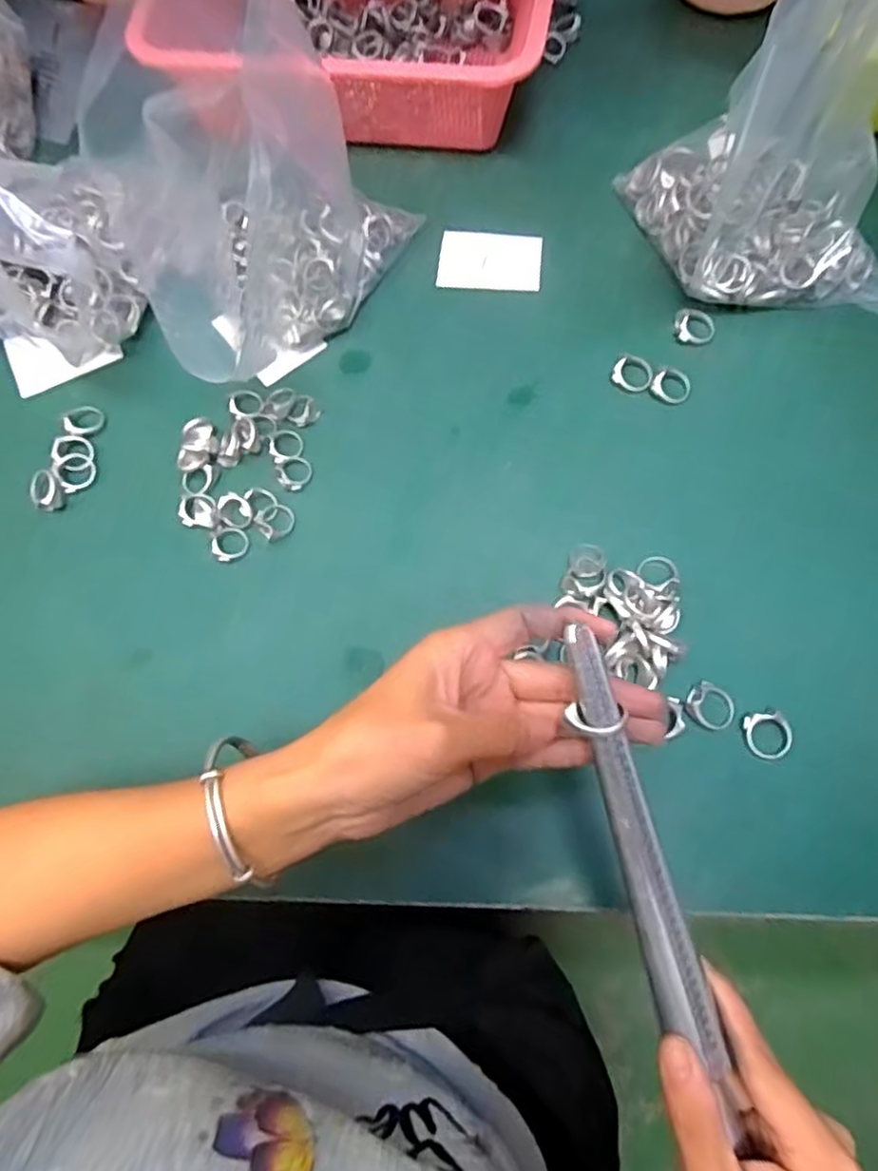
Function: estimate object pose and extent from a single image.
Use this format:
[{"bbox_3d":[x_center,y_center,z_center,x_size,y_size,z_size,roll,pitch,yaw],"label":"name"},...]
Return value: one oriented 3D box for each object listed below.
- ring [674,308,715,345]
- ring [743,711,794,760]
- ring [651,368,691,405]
[{"bbox_3d":[0.178,-0.181,0.465,0.028,0.008,0.027,-1,71,2],"label":"ring"},{"bbox_3d":[0.180,0.082,0.365,0.026,0.005,0.026,0,89,1],"label":"ring"},{"bbox_3d":[0.157,-0.135,0.449,0.025,0.008,0.026,-1,71,2],"label":"ring"}]

